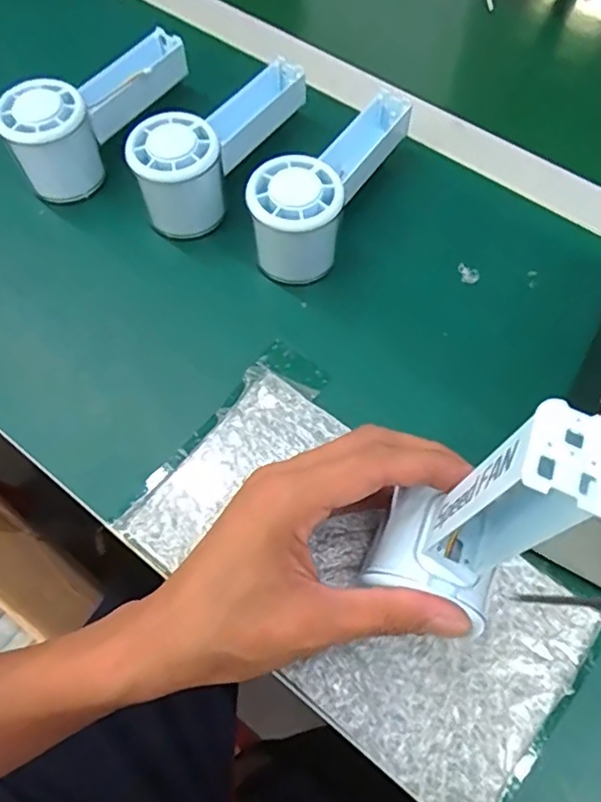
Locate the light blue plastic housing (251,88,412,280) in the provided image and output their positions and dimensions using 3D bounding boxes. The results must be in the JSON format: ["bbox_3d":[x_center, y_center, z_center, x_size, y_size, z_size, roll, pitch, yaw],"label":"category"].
[{"bbox_3d":[0.022,-0.149,0.395,0.055,0.061,0.158,26,67,13],"label":"light blue plastic housing"}]

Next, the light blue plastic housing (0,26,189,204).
[{"bbox_3d":[-0.143,-0.212,0.425,0.053,0.061,0.153,26,67,13],"label":"light blue plastic housing"}]

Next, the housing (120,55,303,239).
[{"bbox_3d":[-0.056,-0.182,0.411,0.052,0.057,0.151,26,67,13],"label":"housing"}]

